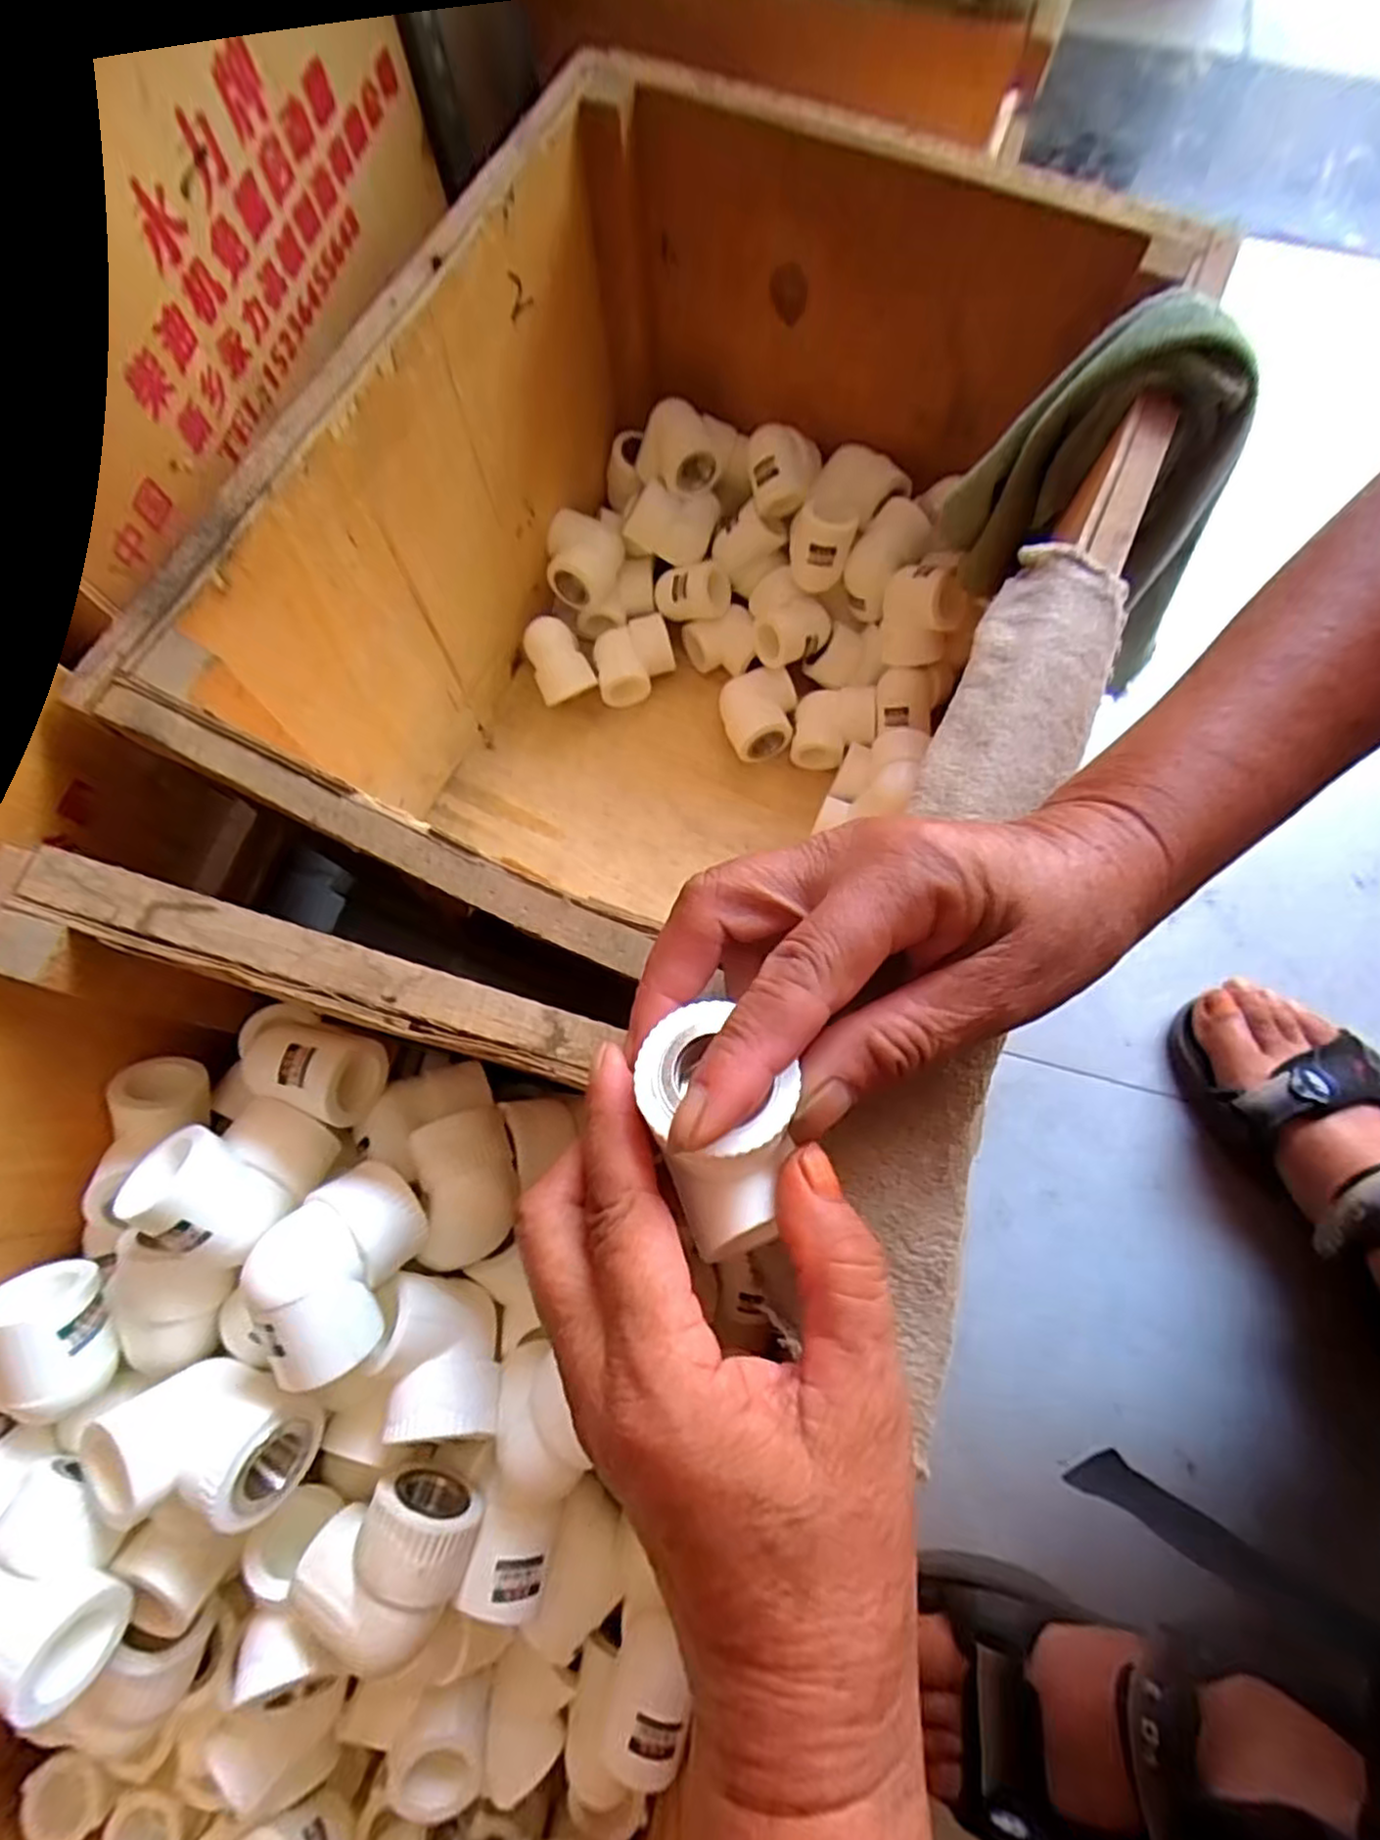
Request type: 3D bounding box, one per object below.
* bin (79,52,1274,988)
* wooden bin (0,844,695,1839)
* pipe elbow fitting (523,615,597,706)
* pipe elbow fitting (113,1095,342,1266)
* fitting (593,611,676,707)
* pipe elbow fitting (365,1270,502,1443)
[{"bbox_3d":[0.002,-0.174,0.427,0.317,0.240,0.444,22,74,7],"label":"bin"},{"bbox_3d":[-0.141,0.243,0.282,0.317,0.203,0.420,15,73,5],"label":"wooden bin"},{"bbox_3d":[-0.092,-0.180,0.528,0.039,0.051,0.049,-23,74,-7],"label":"pipe elbow fitting"},{"bbox_3d":[-0.175,0.097,0.279,0.047,0.036,0.061,51,35,-8],"label":"pipe elbow fitting"},{"bbox_3d":[-0.040,-0.187,0.537,0.055,0.029,0.058,-14,73,-4],"label":"fitting"},{"bbox_3d":[-0.092,0.164,0.284,0.042,0.034,0.052,1,73,0],"label":"pipe elbow fitting"}]

